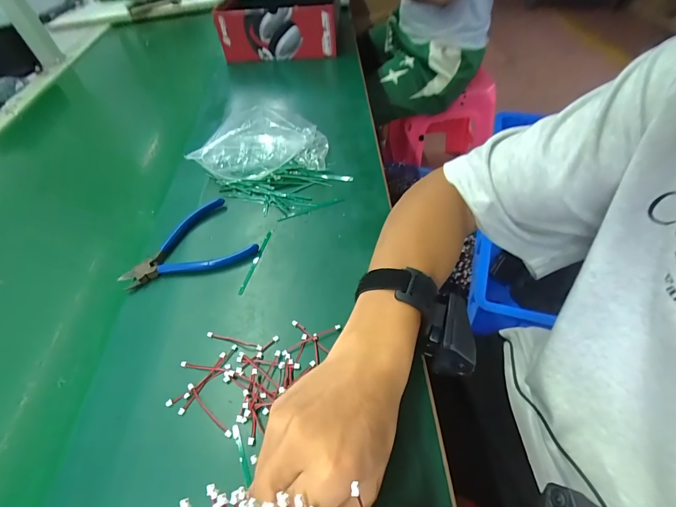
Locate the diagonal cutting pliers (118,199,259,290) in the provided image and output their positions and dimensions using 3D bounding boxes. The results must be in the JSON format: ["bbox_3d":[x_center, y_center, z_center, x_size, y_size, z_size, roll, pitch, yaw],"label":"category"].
[{"bbox_3d":[-0.177,-0.008,0.391,0.137,0.013,0.105,-27,52,-16],"label":"diagonal cutting pliers"}]

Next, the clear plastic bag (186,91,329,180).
[{"bbox_3d":[-0.105,-0.152,0.468,0.177,0.066,0.104,-10,50,-2],"label":"clear plastic bag"}]

